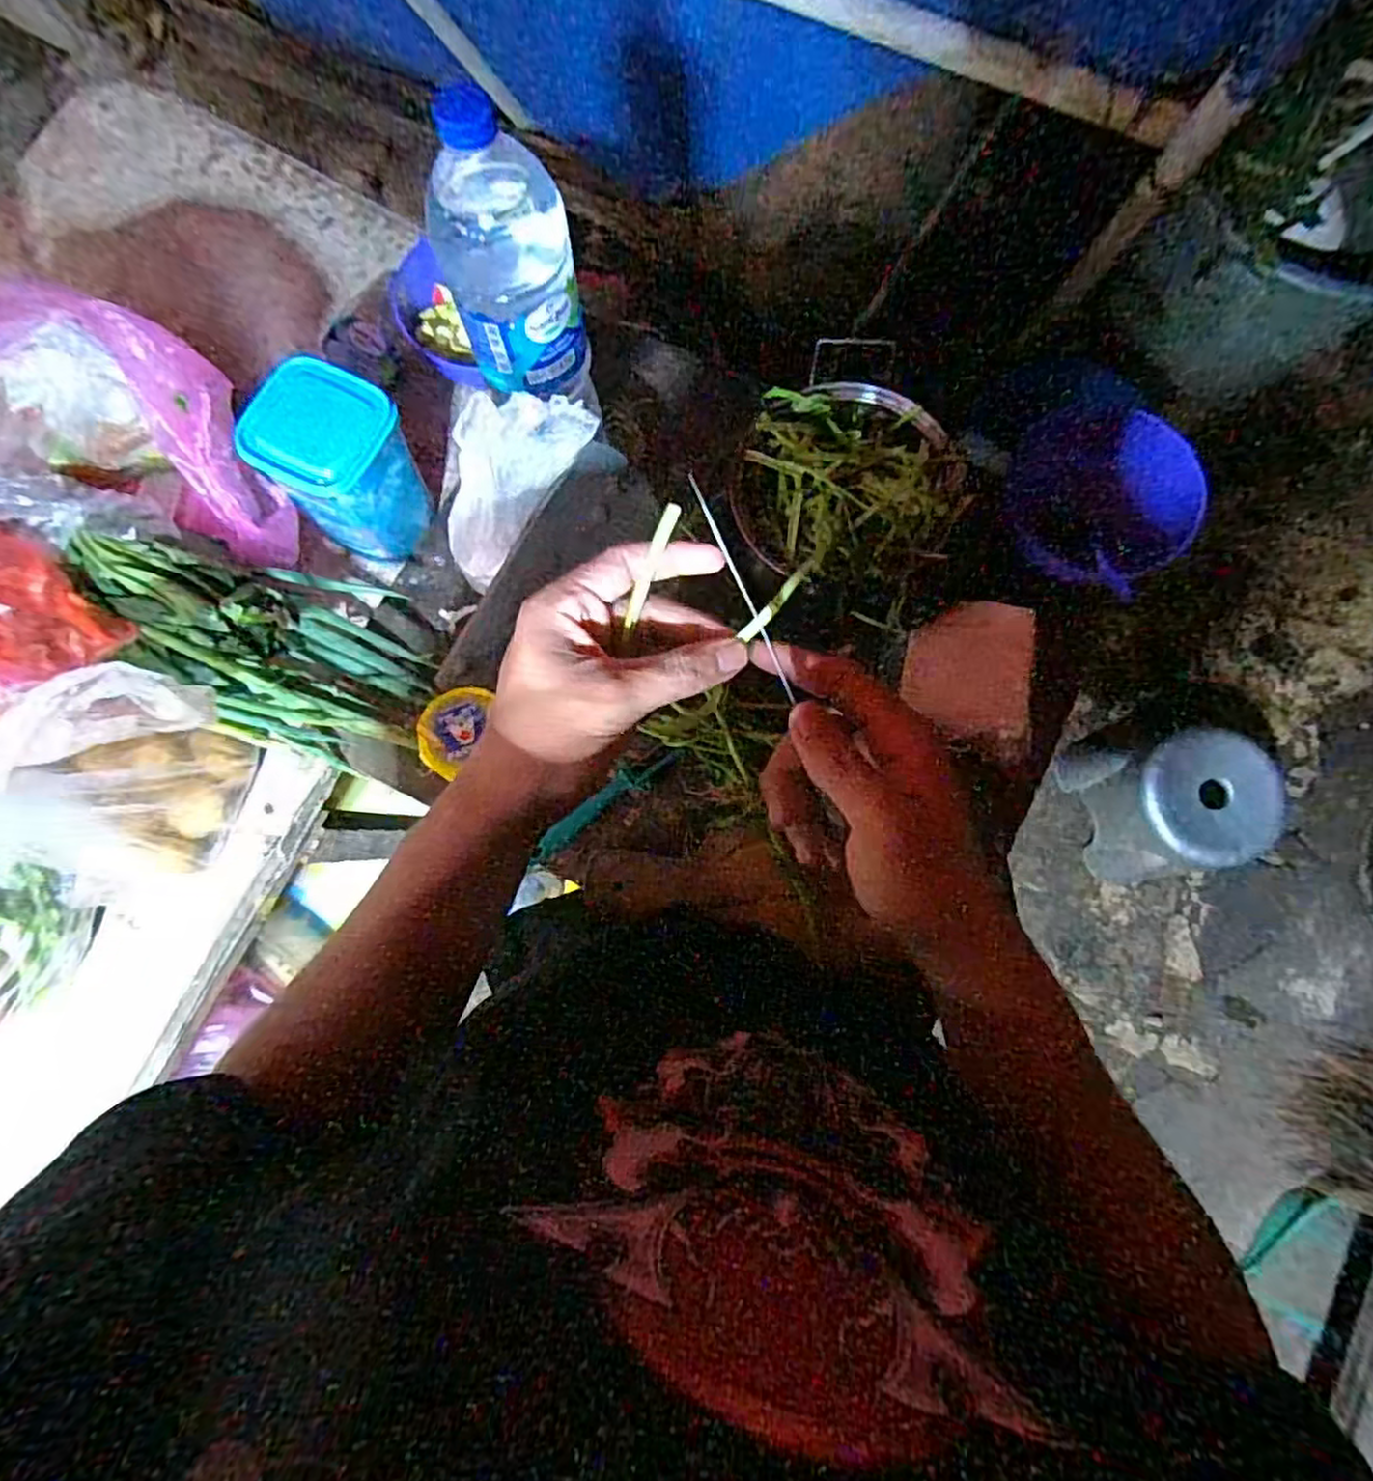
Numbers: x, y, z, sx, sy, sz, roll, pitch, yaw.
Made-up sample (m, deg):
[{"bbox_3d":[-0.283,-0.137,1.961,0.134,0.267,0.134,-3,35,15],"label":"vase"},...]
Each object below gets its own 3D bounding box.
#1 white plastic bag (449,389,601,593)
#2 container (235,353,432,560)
[{"bbox_3d":[-0.133,-0.174,0.518,0.090,0.165,0.046,-27,80,-39],"label":"white plastic bag"},{"bbox_3d":[-0.282,-0.227,0.603,0.088,0.141,0.104,22,82,4],"label":"container"}]

